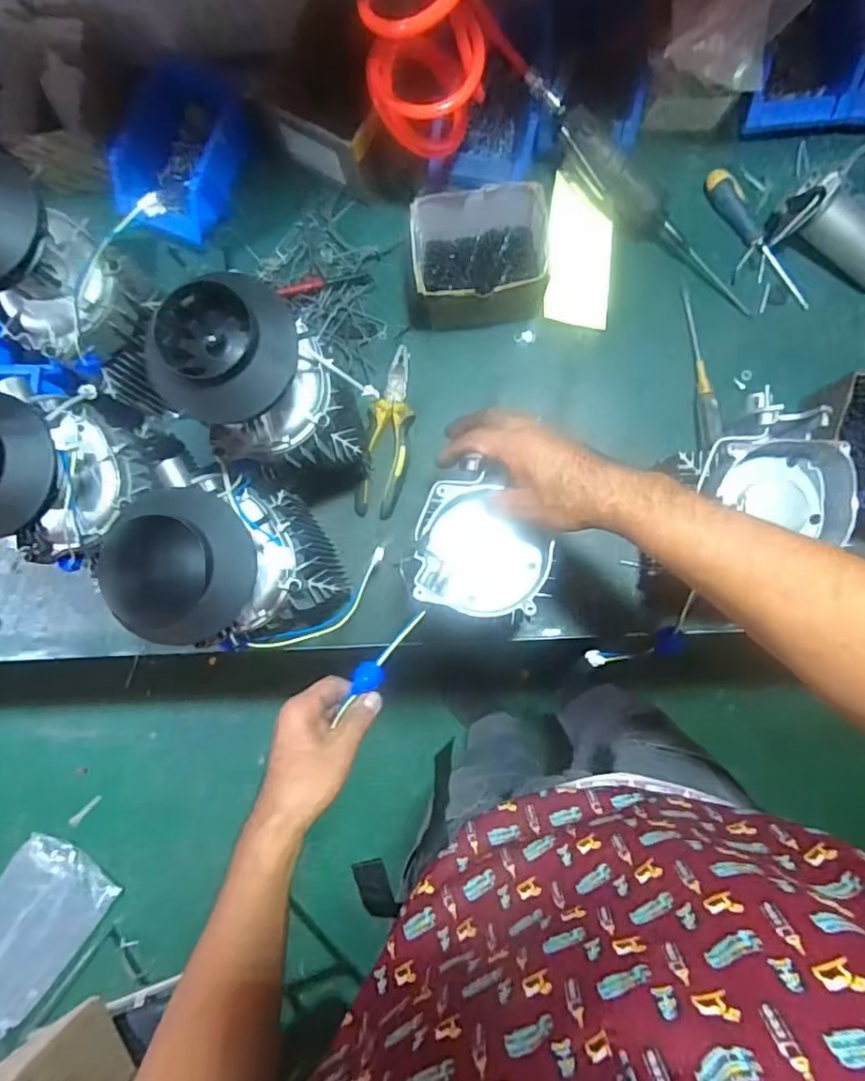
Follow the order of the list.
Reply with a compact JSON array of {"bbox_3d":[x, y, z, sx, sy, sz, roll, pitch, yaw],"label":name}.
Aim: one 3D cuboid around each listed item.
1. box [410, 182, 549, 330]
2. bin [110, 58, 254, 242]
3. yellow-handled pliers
[{"bbox_3d":[0.051,-0.319,0.669,0.154,0.090,0.124,2,86,4],"label":"box"},{"bbox_3d":[-0.295,-0.458,0.699,0.119,0.080,0.194,24,88,5],"label":"bin"},{"bbox_3d":[-0.051,-0.128,0.706,0.052,0.028,0.198,10,87,4],"label":"yellow-handled pliers"}]

